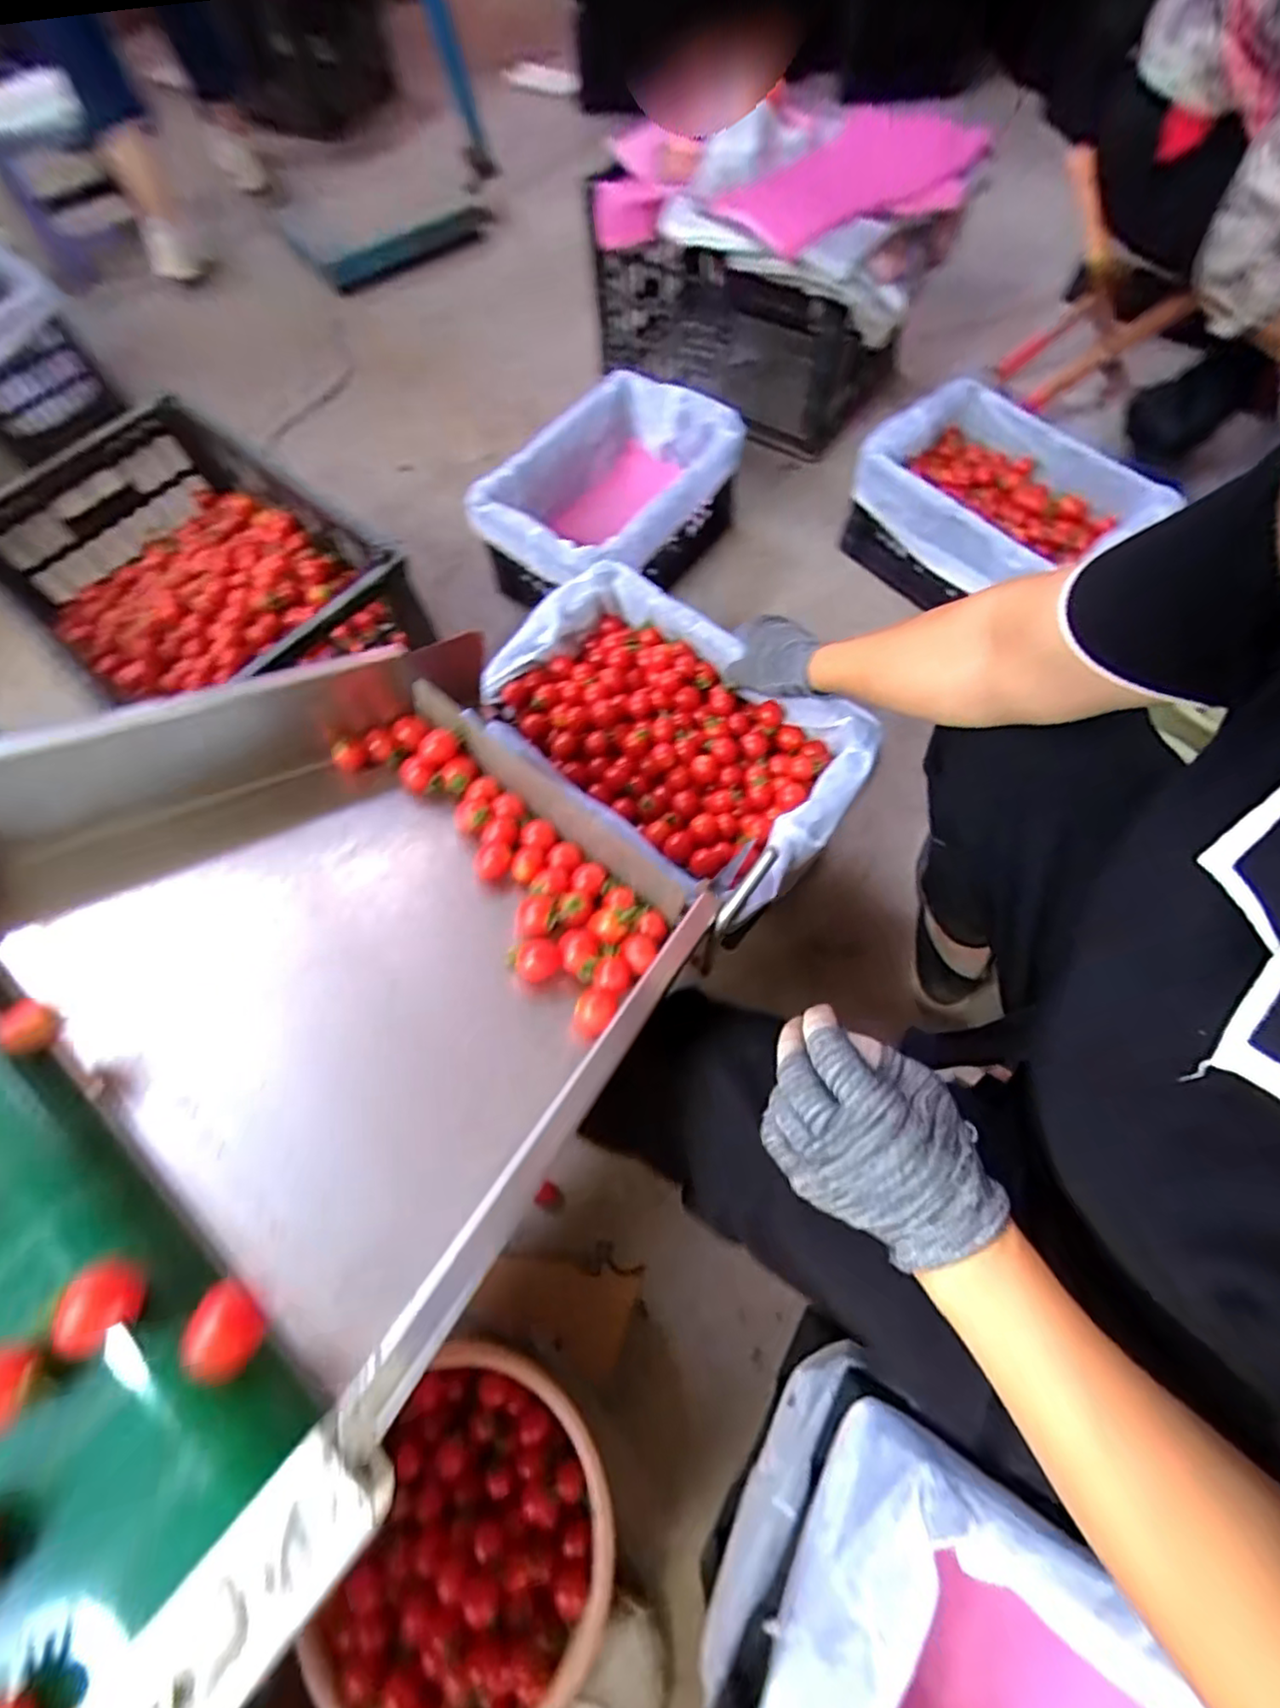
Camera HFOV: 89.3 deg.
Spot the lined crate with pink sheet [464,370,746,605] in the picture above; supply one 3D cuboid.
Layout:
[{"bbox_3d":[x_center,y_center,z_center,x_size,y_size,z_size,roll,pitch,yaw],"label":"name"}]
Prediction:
[{"bbox_3d":[-0.044,-0.541,1.031,0.238,0.191,0.376,36,74,16],"label":"lined crate with pink sheet"}]

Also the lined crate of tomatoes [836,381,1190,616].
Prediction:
[{"bbox_3d":[0.519,-0.498,0.975,0.260,0.158,0.381,-40,71,-12],"label":"lined crate of tomatoes"}]

